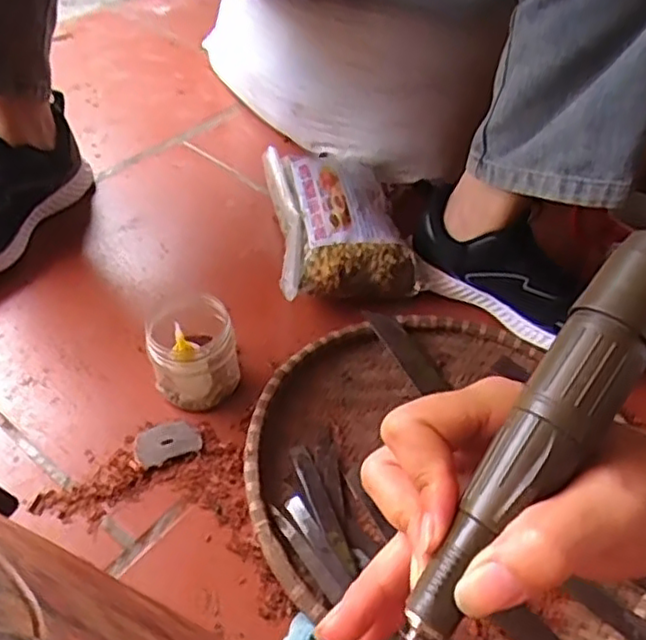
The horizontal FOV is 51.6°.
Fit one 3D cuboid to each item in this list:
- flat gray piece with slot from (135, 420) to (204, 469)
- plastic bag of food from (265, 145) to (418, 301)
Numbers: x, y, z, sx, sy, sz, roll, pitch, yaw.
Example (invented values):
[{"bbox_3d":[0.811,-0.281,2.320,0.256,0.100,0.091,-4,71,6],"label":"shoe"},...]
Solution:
[{"bbox_3d":[-0.135,0.104,0.576,0.054,0.004,0.039,-20,47,-21],"label":"flat gray piece with slot"},{"bbox_3d":[0.014,-0.111,0.747,0.139,0.077,0.253,-2,47,-7],"label":"plastic bag of food"}]

